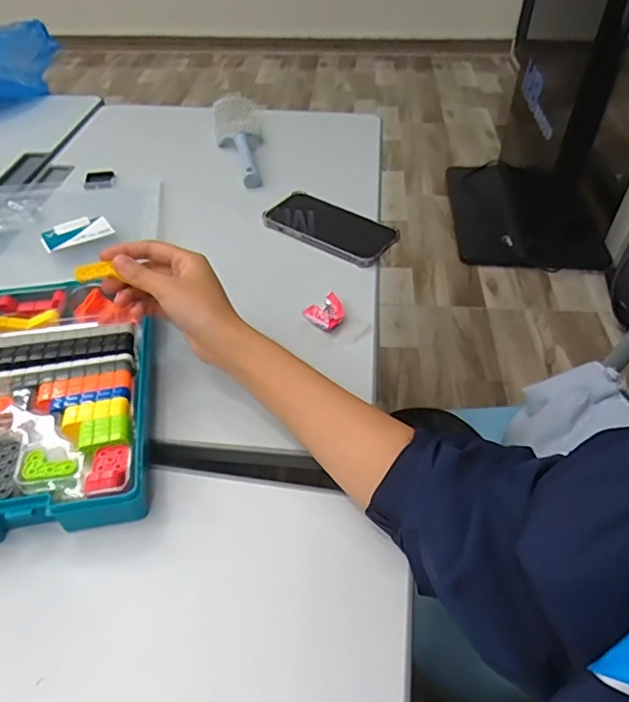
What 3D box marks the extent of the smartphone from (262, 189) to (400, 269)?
[{"bbox_3d":[0.020,-0.156,0.680,0.161,0.013,0.081,28,52,25],"label":"smartphone"}]

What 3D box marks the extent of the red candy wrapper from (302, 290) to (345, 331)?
[{"bbox_3d":[0.012,-0.041,0.570,0.038,0.014,0.041,-23,50,-20],"label":"red candy wrapper"}]

